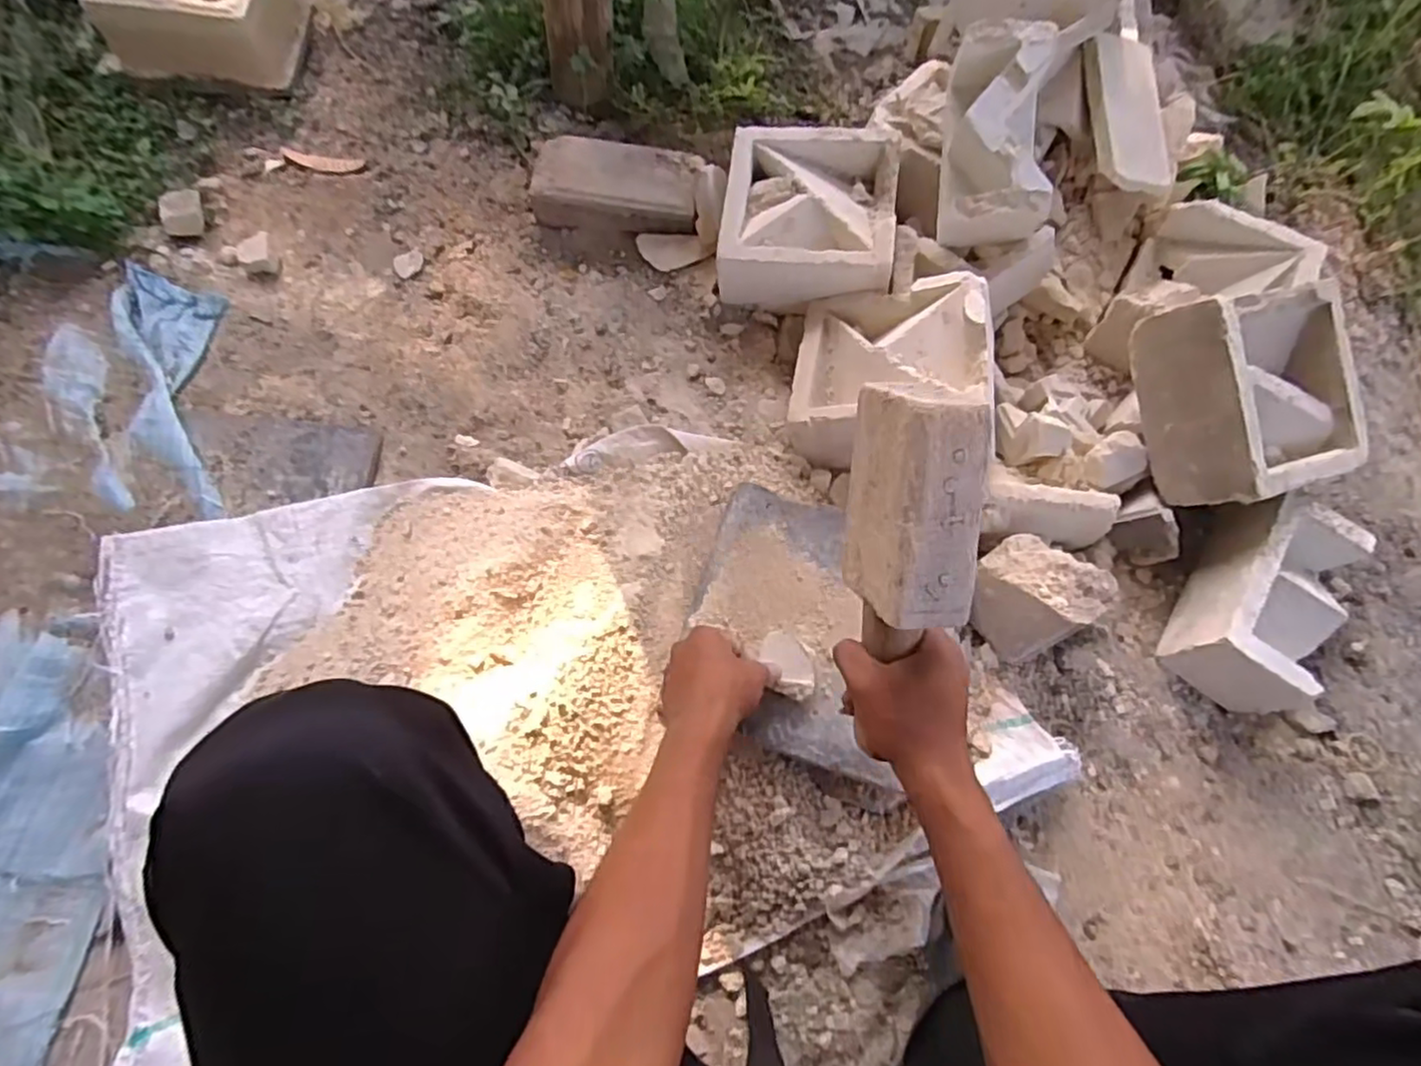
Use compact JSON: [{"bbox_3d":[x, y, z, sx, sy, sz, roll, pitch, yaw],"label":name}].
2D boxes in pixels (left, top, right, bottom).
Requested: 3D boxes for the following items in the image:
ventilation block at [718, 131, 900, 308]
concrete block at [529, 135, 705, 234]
[{"bbox_3d":[0.117,-0.383,0.836,0.202,0.078,0.217,6,69,-1],"label":"ventilation block"},{"bbox_3d":[-0.119,-0.449,0.902,0.211,0.068,0.113,10,69,1],"label":"concrete block"}]

